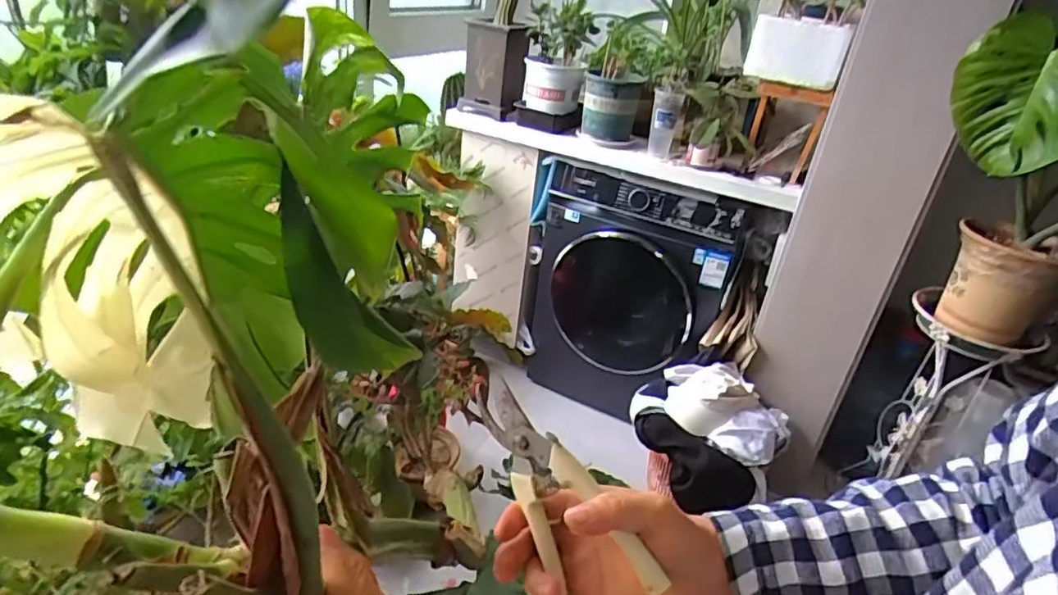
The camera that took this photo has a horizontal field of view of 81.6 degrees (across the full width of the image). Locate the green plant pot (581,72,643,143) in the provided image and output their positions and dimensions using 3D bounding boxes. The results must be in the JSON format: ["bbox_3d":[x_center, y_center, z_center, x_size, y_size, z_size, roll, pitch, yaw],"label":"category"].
[{"bbox_3d":[0.233,-0.546,1.753,0.153,0.174,0.149,8,31,7],"label":"green plant pot"}]

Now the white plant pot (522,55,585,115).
[{"bbox_3d":[0.069,-0.628,1.819,0.162,0.146,0.126,0,31,-6],"label":"white plant pot"}]

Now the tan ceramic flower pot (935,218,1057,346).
[{"bbox_3d":[1.060,-0.040,1.378,0.228,0.207,0.212,3,31,-2],"label":"tan ceramic flower pot"}]

